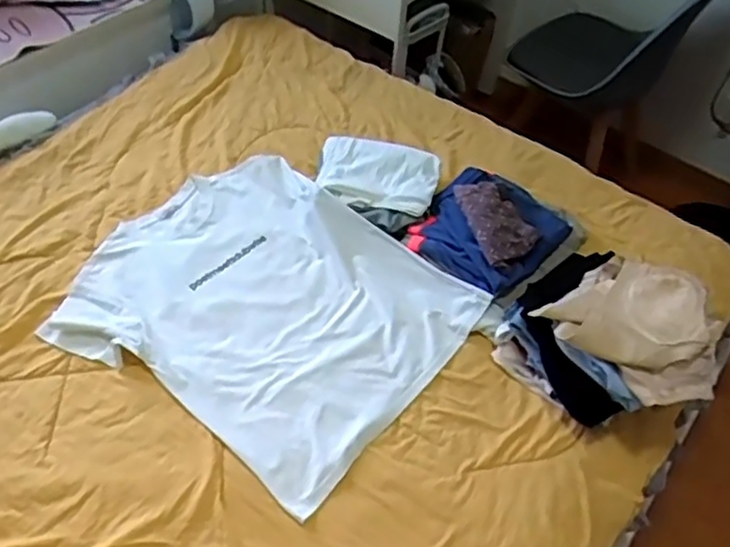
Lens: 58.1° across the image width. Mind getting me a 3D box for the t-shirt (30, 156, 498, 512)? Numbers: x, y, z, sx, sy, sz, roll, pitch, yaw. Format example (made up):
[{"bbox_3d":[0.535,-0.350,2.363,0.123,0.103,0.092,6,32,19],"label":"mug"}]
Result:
[{"bbox_3d":[-0.197,0.051,1.217,0.662,0.037,0.561,35,57,20],"label":"t-shirt"}]

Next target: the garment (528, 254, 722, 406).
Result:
[{"bbox_3d":[0.458,0.086,1.082,0.216,0.097,0.269,-32,58,-27],"label":"garment"}]

